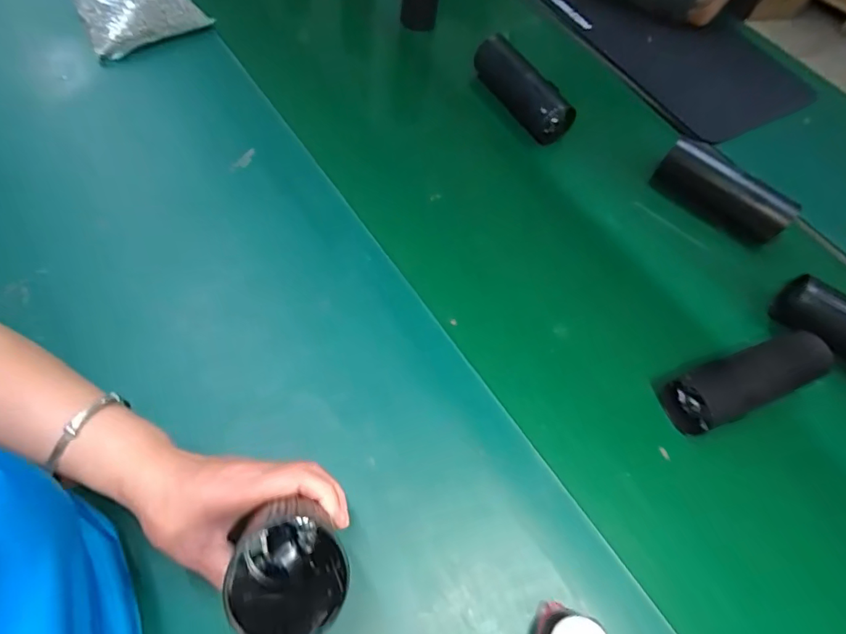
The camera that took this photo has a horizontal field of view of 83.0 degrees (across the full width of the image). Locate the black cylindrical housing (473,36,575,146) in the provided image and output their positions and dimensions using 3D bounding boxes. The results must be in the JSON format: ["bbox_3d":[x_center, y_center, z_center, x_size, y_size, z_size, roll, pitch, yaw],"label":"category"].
[{"bbox_3d":[0.135,-0.310,0.659,0.057,0.060,0.162,-21,64,-20],"label":"black cylindrical housing"}]

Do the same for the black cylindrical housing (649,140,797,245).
[{"bbox_3d":[0.368,-0.152,0.596,0.050,0.063,0.155,-38,71,-26],"label":"black cylindrical housing"}]

